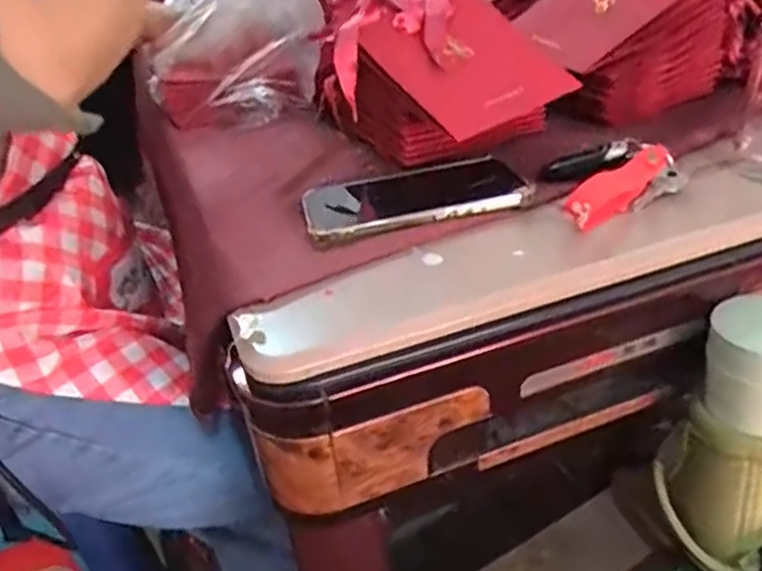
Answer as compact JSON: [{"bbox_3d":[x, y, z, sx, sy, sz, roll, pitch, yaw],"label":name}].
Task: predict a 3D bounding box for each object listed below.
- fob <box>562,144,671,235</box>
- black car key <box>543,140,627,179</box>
[{"bbox_3d":[0.165,-0.066,0.457,0.107,0.033,0.013,-28,39,-30],"label":"fob"},{"bbox_3d":[0.154,-0.094,0.502,0.064,0.015,0.022,-15,26,30],"label":"black car key"}]

